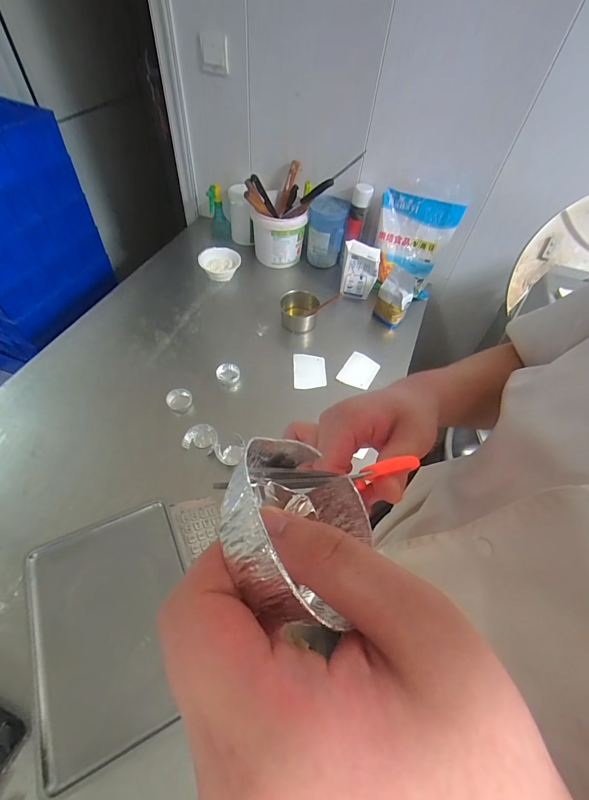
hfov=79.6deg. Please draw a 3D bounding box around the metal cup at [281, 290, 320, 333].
[{"bbox_3d":[0.015,-0.287,1.151,0.121,0.087,0.123,2,54,-3],"label":"metal cup"}]

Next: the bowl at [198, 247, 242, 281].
[{"bbox_3d":[-0.263,-0.475,1.249,0.137,0.082,0.137,2,54,-3],"label":"bowl"}]

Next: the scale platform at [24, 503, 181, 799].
[{"bbox_3d":[-0.291,0.353,0.567,0.232,0.034,0.321,-20,56,-18],"label":"scale platform"}]

